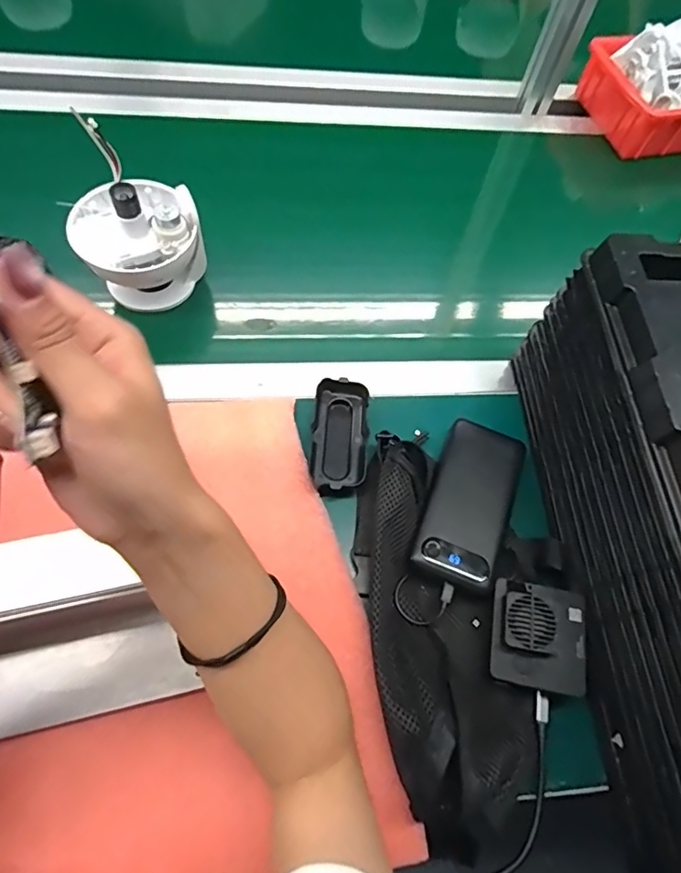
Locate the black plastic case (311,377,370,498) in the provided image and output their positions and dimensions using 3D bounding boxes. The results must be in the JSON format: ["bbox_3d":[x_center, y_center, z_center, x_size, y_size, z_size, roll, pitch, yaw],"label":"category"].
[{"bbox_3d":[-0.001,0.001,0.481,0.052,0.029,0.110,6,61,0],"label":"black plastic case"}]

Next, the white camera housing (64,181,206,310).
[{"bbox_3d":[-0.201,-0.195,0.514,0.115,0.116,0.103,-24,66,-15],"label":"white camera housing"}]

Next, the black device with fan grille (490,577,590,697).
[{"bbox_3d":[0.157,0.154,0.395,0.073,0.020,0.077,11,62,3],"label":"black device with fan grille"}]

